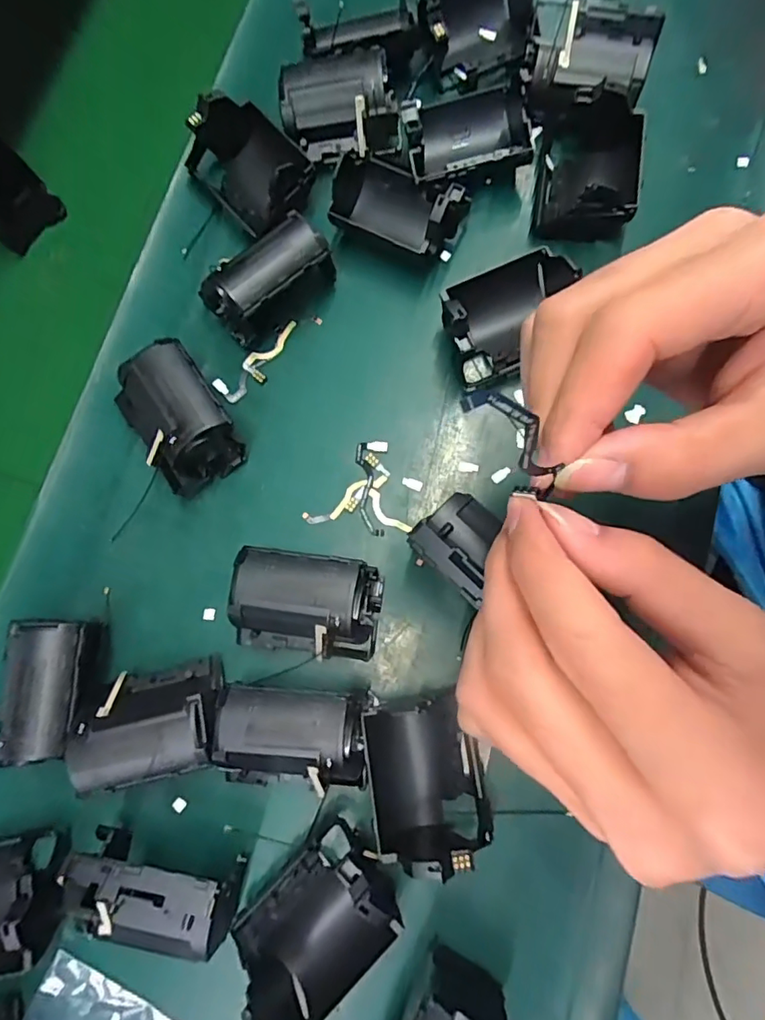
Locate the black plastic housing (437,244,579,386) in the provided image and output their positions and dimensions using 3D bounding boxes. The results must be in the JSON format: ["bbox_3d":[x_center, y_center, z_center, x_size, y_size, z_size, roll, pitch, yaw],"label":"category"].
[{"bbox_3d":[0.069,-0.107,0.289,0.076,0.041,0.053,-23,78,-2],"label":"black plastic housing"}]

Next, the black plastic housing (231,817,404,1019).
[{"bbox_3d":[-0.029,0.189,0.235,0.082,0.043,0.056,-43,80,-6],"label":"black plastic housing"}]

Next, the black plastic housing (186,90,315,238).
[{"bbox_3d":[-0.079,-0.206,0.312,0.052,0.033,0.075,-43,80,-6],"label":"black plastic housing"}]

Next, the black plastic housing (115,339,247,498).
[{"bbox_3d":[-0.111,-0.050,0.286,0.049,0.042,0.069,-33,79,-4],"label":"black plastic housing"}]

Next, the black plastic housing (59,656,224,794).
[{"bbox_3d":[-0.110,0.103,0.257,0.066,0.041,0.049,-11,78,1],"label":"black plastic housing"}]

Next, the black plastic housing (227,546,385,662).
[{"bbox_3d":[-0.038,0.048,0.265,0.071,0.041,0.049,7,79,5],"label":"black plastic housing"}]

